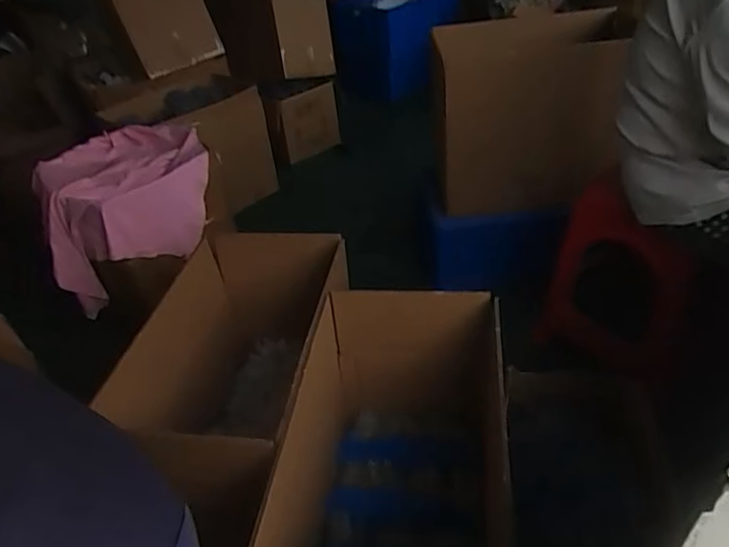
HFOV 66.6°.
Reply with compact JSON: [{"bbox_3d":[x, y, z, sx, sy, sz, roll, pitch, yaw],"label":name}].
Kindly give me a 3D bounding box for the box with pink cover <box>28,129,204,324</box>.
[{"bbox_3d":[-0.665,-0.203,1.595,0.444,0.266,0.461,-19,39,-16],"label":"box with pink cover"}]

